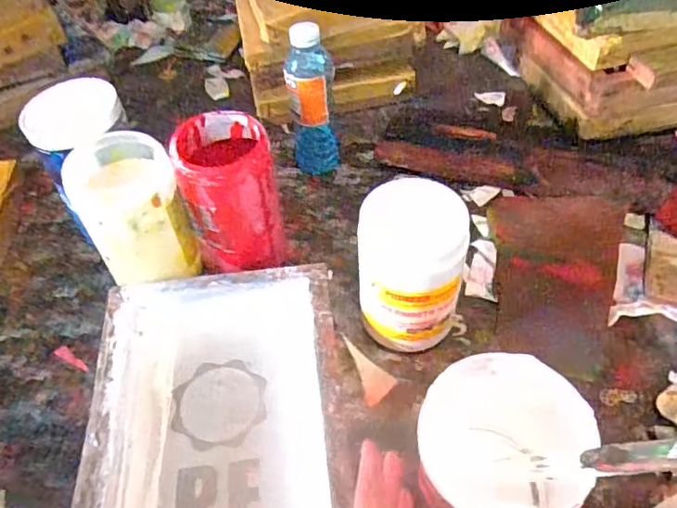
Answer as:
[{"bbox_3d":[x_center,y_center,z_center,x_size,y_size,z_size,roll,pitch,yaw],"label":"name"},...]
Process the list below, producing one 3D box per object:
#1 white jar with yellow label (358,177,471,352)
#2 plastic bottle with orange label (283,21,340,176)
[{"bbox_3d":[0.065,0.020,0.523,0.089,0.156,0.085,-2,50,2],"label":"white jar with yellow label"},{"bbox_3d":[-0.033,-0.182,0.681,0.057,0.184,0.060,-7,50,-2],"label":"plastic bottle with orange label"}]

